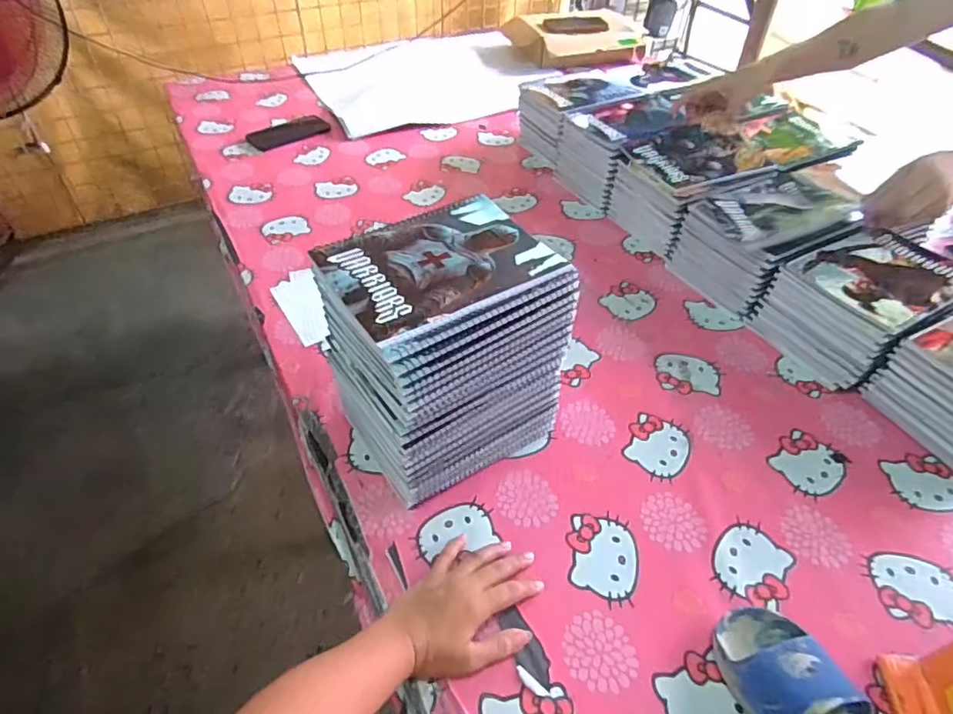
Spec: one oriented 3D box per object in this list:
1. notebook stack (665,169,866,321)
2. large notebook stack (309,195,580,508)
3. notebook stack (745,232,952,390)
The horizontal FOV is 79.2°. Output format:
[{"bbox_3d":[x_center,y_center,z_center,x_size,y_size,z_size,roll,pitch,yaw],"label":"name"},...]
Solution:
[{"bbox_3d":[0.446,-0.182,0.863,0.245,0.128,0.164,-22,51,-22],"label":"notebook stack"},{"bbox_3d":[-0.032,-0.002,0.605,0.196,0.232,0.163,-27,52,-25],"label":"large notebook stack"},{"bbox_3d":[0.513,-0.065,0.762,0.212,0.110,0.166,-21,50,-20],"label":"notebook stack"}]

